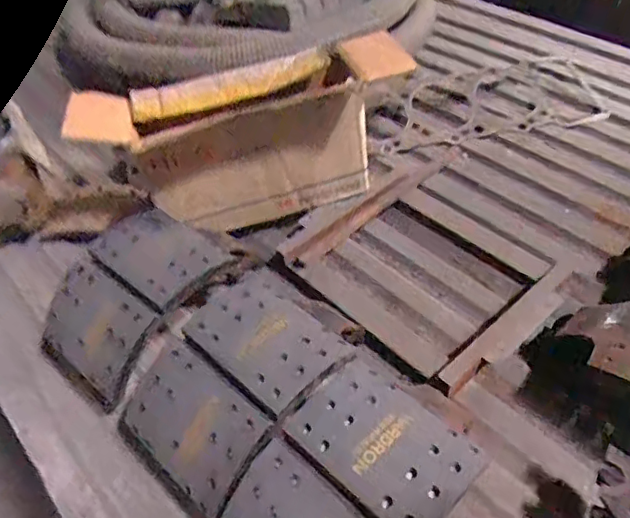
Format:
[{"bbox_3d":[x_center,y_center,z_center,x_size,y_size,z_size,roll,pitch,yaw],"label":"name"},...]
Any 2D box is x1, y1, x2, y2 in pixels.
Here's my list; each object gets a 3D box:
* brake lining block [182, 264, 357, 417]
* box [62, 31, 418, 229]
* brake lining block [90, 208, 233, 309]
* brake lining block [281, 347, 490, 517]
[{"bbox_3d":[-0.060,0.099,0.783,0.201,0.038,0.170,31,56,32],"label":"brake lining block"},{"bbox_3d":[-0.121,-0.233,1.067,0.553,0.239,0.240,-13,45,-6],"label":"box"},{"bbox_3d":[-0.244,-0.013,0.909,0.201,0.035,0.150,30,55,31],"label":"brake lining block"},{"bbox_3d":[0.087,0.207,0.672,0.202,0.031,0.163,32,56,32],"label":"brake lining block"}]

